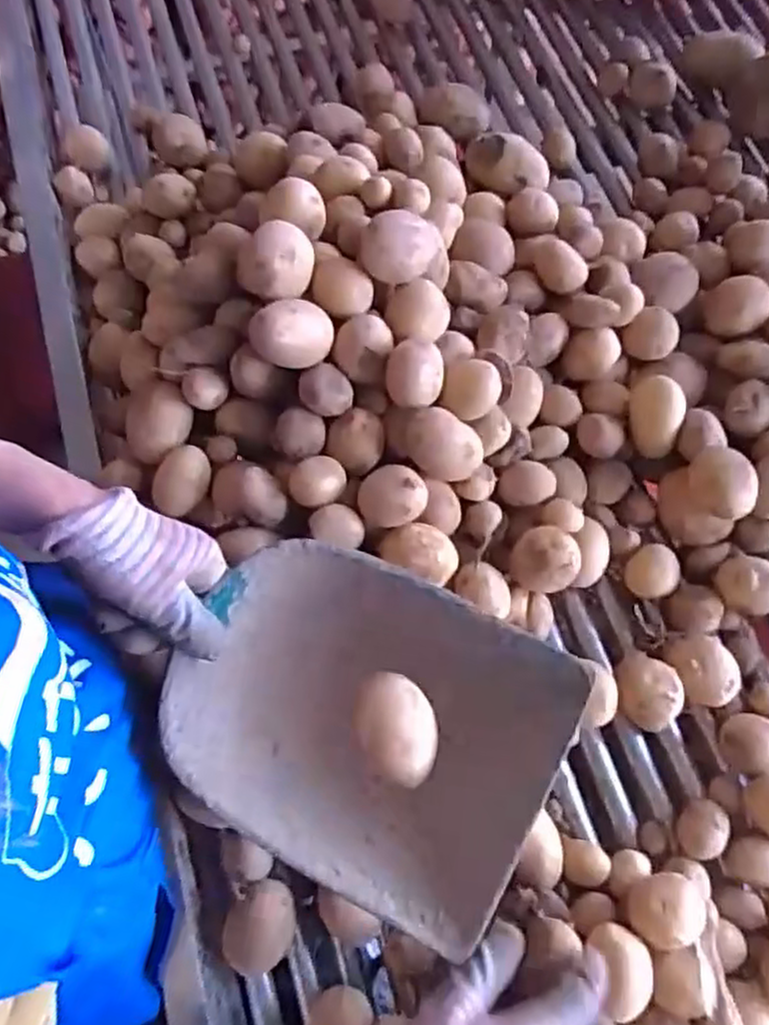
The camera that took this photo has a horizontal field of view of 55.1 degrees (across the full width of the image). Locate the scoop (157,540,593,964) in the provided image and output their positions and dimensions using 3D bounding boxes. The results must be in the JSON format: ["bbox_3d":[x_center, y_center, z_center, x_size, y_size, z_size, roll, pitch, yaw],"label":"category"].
[{"bbox_3d":[-0.012,0.133,0.462,0.223,0.072,0.181,24,68,12],"label":"scoop"}]

